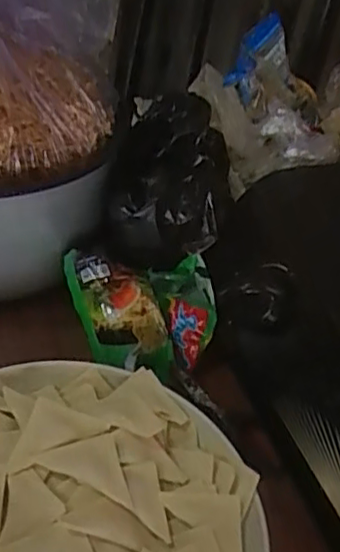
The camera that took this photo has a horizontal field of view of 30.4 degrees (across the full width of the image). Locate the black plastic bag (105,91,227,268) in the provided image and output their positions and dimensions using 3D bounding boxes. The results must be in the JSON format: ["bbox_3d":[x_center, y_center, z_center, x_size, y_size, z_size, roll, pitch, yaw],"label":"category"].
[{"bbox_3d":[0.000,-0.077,0.479,0.087,0.066,0.126,12,43,4],"label":"black plastic bag"}]

